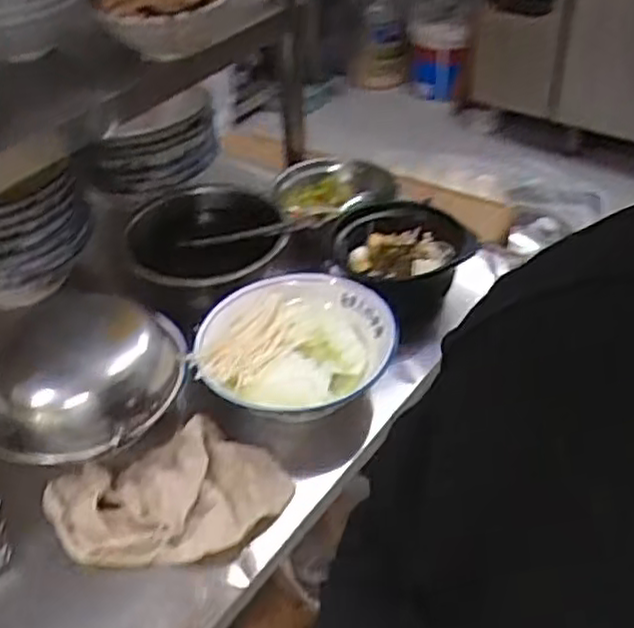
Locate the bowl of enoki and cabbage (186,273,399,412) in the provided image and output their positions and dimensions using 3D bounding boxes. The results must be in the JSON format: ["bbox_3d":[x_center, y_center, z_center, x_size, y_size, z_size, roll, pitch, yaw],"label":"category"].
[{"bbox_3d":[-0.024,0.036,0.846,0.200,0.048,0.217,21,47,26],"label":"bowl of enoki and cabbage"}]

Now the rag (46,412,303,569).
[{"bbox_3d":[-0.147,0.187,0.739,0.228,0.044,0.147,-16,42,-13],"label":"rag"}]

